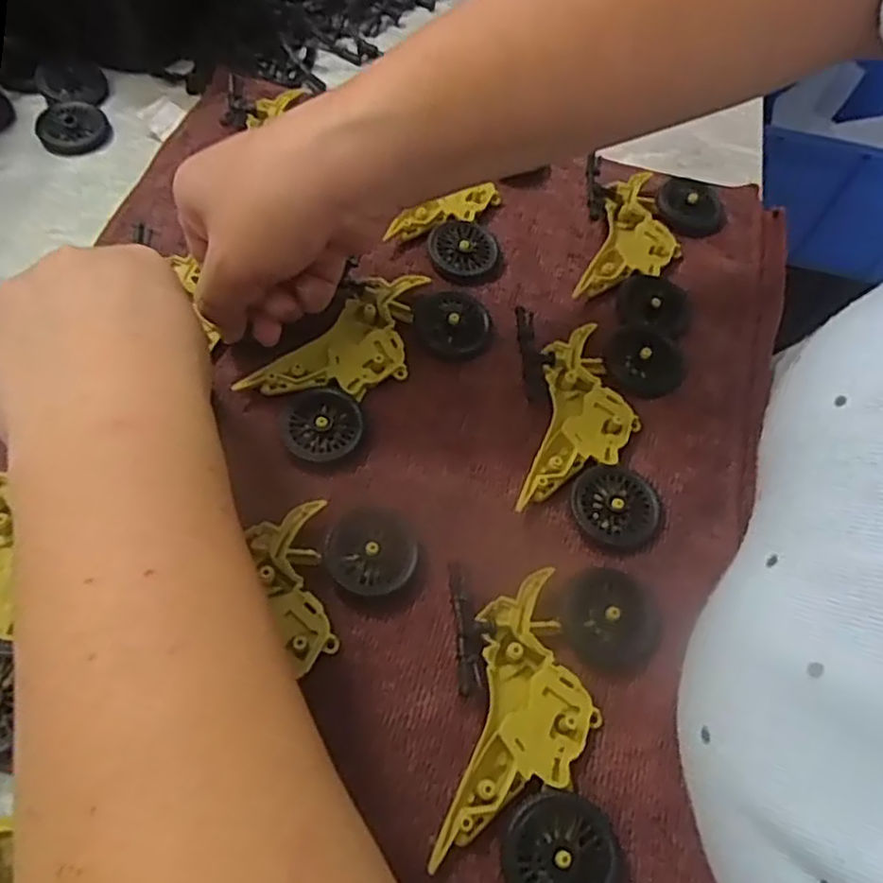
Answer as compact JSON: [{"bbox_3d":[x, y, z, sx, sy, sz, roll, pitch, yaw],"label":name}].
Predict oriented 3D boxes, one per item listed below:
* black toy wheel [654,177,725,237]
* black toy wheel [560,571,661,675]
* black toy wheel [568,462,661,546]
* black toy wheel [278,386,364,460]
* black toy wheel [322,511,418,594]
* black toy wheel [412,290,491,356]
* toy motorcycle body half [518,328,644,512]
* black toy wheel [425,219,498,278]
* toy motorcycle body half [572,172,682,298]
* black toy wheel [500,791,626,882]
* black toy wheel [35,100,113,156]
[{"bbox_3d":[0.141,-0.135,0.402,0.038,0.008,0.043,13,59,2],"label":"black toy wheel"},{"bbox_3d":[0.065,0.068,0.273,0.037,0.013,0.037,2,59,-4],"label":"black toy wheel"},{"bbox_3d":[0.073,0.027,0.300,0.036,0.008,0.035,2,59,-4],"label":"black toy wheel"},{"bbox_3d":[-0.053,-0.009,0.310,0.034,0.007,0.038,-26,65,-19],"label":"black toy wheel"},{"bbox_3d":[-0.028,0.043,0.281,0.035,0.009,0.037,2,59,-4],"label":"black toy wheel"},{"bbox_3d":[0.005,-0.059,0.344,0.036,0.006,0.034,2,59,-4],"label":"black toy wheel"},{"bbox_3d":[0.065,-0.011,0.321,0.045,0.009,0.098,11,59,2],"label":"toy motorcycle body half"},{"bbox_3d":[0.011,-0.101,0.372,0.037,0.005,0.032,2,70,-11],"label":"black toy wheel"},{"bbox_3d":[0.106,-0.110,0.382,0.046,0.008,0.098,17,59,5],"label":"toy motorcycle body half"},{"bbox_3d":[0.039,0.138,0.232,0.038,0.015,0.037,35,62,15],"label":"black toy wheel"},{"bbox_3d":[-0.212,-0.181,0.406,0.038,0.008,0.039,-5,60,-8],"label":"black toy wheel"}]

